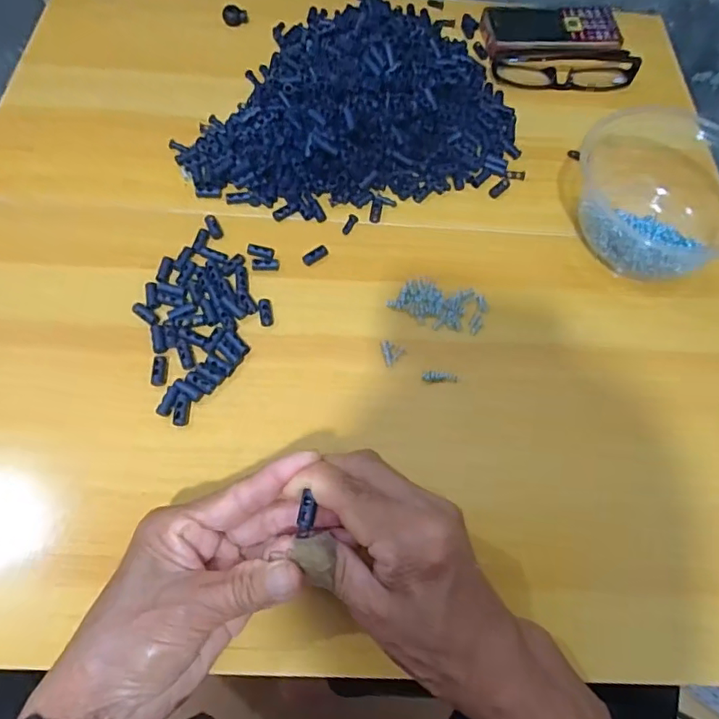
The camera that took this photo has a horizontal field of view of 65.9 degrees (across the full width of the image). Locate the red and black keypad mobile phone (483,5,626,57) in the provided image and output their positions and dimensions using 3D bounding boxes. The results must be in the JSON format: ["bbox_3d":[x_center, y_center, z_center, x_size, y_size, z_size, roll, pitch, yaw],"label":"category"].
[{"bbox_3d":[0.181,-0.310,0.520,0.130,0.013,0.059,-7,64,-6],"label":"red and black keypad mobile phone"}]

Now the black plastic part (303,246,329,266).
[{"bbox_3d":[-0.031,-0.074,0.396,0.020,0.004,0.008,-31,69,-16],"label":"black plastic part"}]

